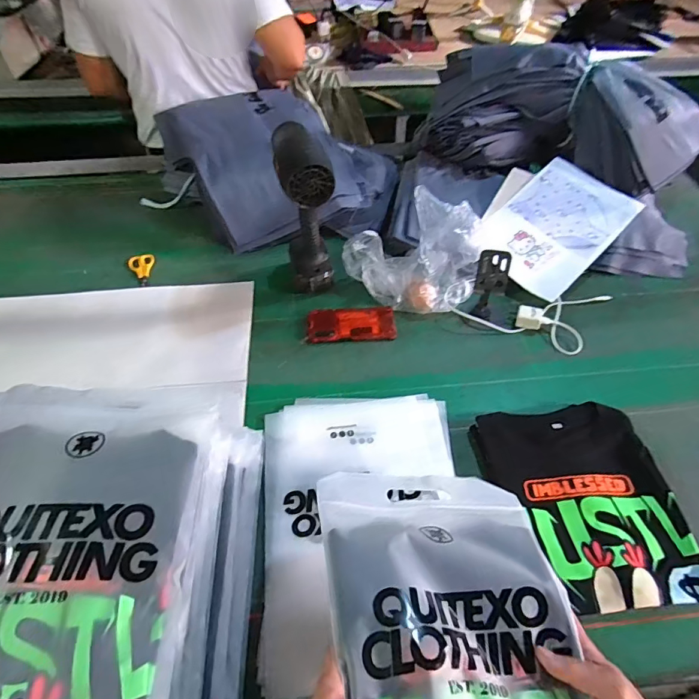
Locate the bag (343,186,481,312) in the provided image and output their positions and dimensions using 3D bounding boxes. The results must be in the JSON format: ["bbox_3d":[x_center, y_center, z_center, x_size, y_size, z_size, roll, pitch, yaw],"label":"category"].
[{"bbox_3d":[0.117,-0.187,0.822,0.257,0.167,0.148,11,52,9],"label":"bag"}]

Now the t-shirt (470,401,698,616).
[{"bbox_3d":[0.315,0.199,0.589,0.226,0.026,0.267,-5,51,-4],"label":"t-shirt"}]

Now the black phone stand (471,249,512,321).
[{"bbox_3d":[0.267,-0.123,0.812,0.056,0.132,0.018,5,33,7],"label":"black phone stand"}]

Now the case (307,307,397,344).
[{"bbox_3d":[0.004,-0.049,0.819,0.163,0.013,0.076,-4,51,-3],"label":"case"}]

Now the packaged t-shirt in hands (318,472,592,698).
[{"bbox_3d":[0.095,0.261,0.402,0.229,0.103,0.329,-2,51,-1],"label":"packaged t-shirt in hands"}]

